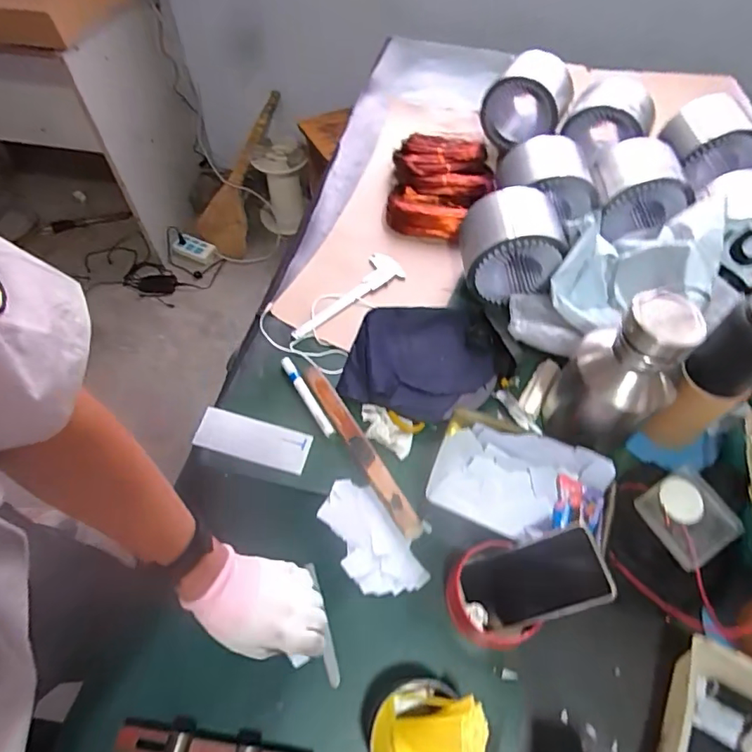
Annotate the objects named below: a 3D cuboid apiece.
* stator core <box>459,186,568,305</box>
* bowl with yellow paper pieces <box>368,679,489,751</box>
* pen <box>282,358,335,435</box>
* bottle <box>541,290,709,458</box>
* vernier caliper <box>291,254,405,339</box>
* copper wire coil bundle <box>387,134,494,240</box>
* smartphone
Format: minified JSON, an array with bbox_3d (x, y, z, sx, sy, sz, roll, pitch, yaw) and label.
[{"bbox_3d":[0.212,-0.199,0.810,0.144,0.138,0.117,2,58,1],"label":"stator core"},{"bbox_3d":[0.046,0.354,0.498,0.099,0.094,0.100,0,58,-1],"label":"bowl with yellow paper pieces"},{"bbox_3d":[-0.101,0.026,0.739,0.017,0.010,0.144,-27,62,-17],"label":"pen"},{"bbox_3d":[0.292,0.007,0.624,0.120,0.222,0.118,27,61,15],"label":"bottle"},{"bbox_3d":[-0.055,-0.139,0.854,0.228,0.014,0.066,-34,64,-20],"label":"vernier caliper"},{"bbox_3d":[0.121,-0.356,0.957,0.186,0.062,0.234,5,58,2],"label":"copper wire coil bundle"},{"bbox_3d":[0.170,0.222,0.553,0.153,0.014,0.076,-28,53,22],"label":"smartphone"}]

